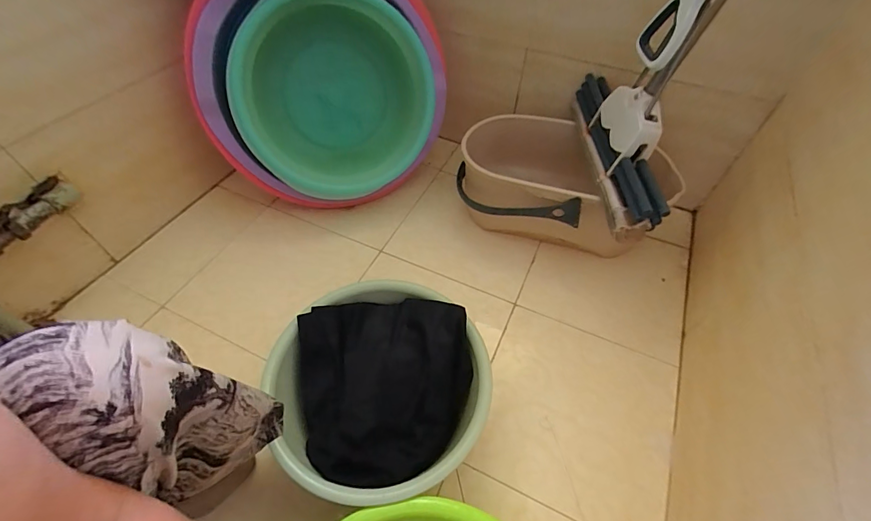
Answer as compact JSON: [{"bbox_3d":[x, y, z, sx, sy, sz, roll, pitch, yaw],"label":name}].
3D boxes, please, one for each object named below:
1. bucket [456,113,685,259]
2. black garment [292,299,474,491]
[{"bbox_3d":[0.264,-0.157,0.832,0.416,0.181,0.256,2,53,0],"label":"bucket"},{"bbox_3d":[-0.072,0.173,0.554,0.241,0.073,0.255,-3,51,-5],"label":"black garment"}]

